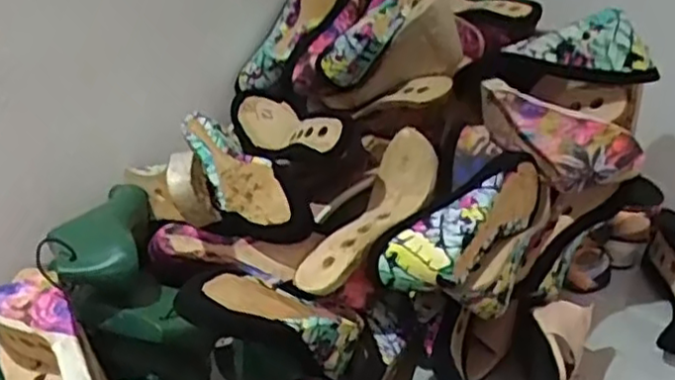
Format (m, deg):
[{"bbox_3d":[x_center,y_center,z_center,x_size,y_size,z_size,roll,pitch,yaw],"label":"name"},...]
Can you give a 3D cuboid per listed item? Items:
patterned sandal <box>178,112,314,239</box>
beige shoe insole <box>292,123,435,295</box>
[{"bbox_3d":[-0.111,-0.021,0.771,0.095,0.060,0.208,-23,52,-30],"label":"patterned sandal"},{"bbox_3d":[0.041,0.026,0.748,0.088,0.050,0.233,17,52,33],"label":"beige shoe insole"}]

